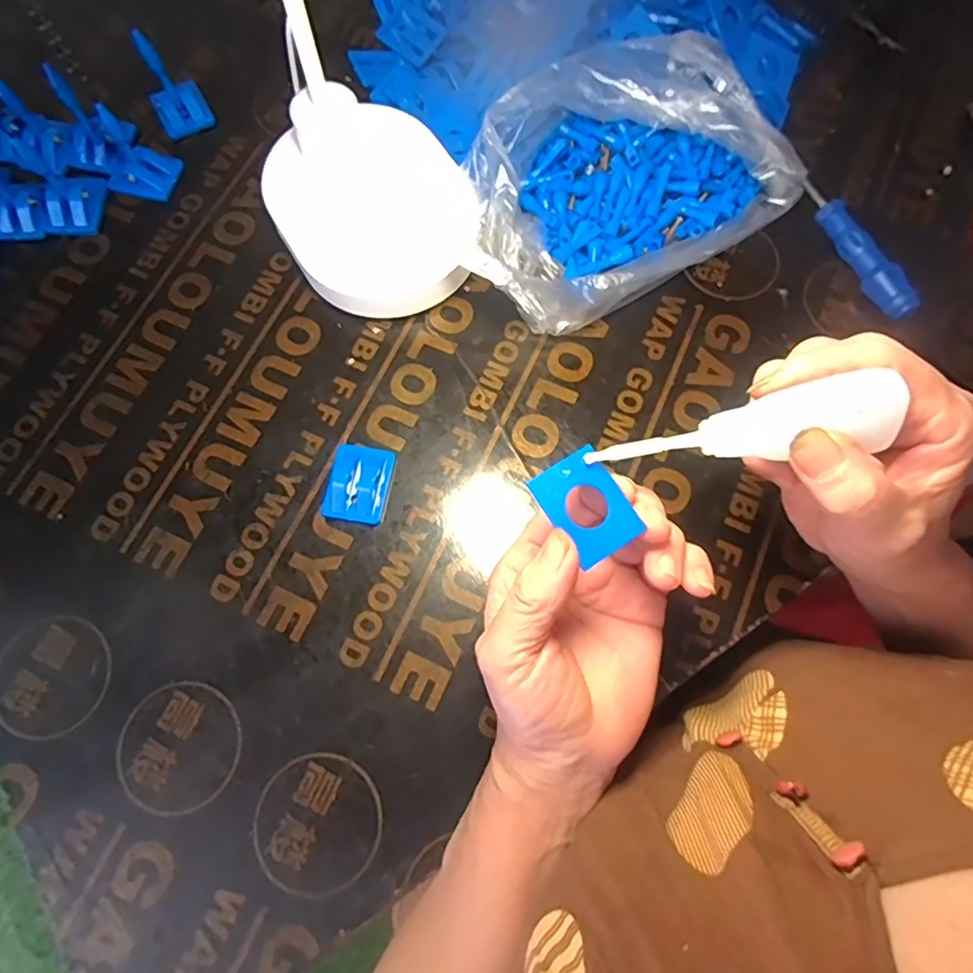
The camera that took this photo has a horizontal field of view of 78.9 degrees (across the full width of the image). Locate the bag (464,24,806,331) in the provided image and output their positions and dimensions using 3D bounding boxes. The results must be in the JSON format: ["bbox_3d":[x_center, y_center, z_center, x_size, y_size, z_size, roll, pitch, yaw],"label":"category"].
[{"bbox_3d":[0.074,-0.190,0.366,0.204,0.063,0.135,-30,75,-7],"label":"bag"}]

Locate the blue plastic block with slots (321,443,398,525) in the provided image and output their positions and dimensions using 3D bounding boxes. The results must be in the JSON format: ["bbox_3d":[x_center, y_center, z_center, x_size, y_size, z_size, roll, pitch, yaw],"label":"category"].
[{"bbox_3d":[-0.073,-0.002,0.342,0.036,0.006,0.046,10,74,5],"label":"blue plastic block with slots"}]

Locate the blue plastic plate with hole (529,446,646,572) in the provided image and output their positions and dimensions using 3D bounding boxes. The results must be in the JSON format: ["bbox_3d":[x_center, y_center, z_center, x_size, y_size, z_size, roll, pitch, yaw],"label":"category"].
[{"bbox_3d":[0.040,0.007,0.231,0.031,0.004,0.039,-31,83,-18],"label":"blue plastic plate with hole"}]

